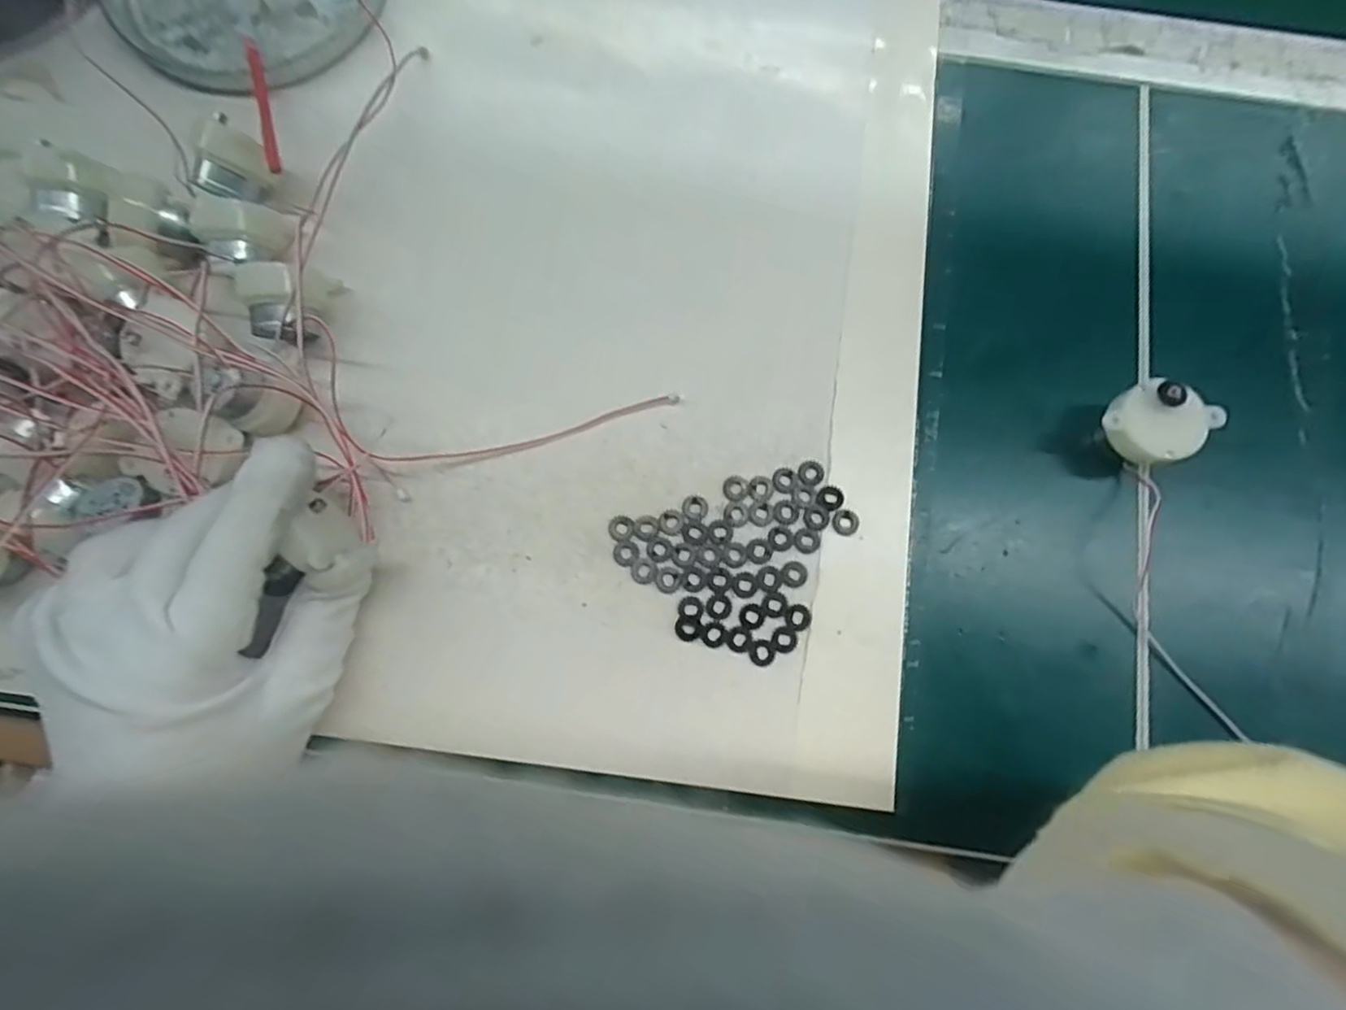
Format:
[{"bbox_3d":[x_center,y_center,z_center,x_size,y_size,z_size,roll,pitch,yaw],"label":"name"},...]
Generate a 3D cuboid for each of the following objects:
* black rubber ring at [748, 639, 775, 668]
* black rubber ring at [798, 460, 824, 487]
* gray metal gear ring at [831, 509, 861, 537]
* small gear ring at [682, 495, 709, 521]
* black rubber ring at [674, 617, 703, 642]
[{"bbox_3d":[0.035,0.058,0.249,0.010,0.004,0.010,0,79,-1],"label":"black rubber ring"},{"bbox_3d":[0.057,-0.013,0.264,0.010,0.004,0.011,0,79,-1],"label":"black rubber ring"},{"bbox_3d":[0.070,0.007,0.260,0.011,0.004,0.011,0,79,-1],"label":"gray metal gear ring"},{"bbox_3d":[0.009,0.001,0.260,0.010,0.004,0.010,0,79,-1],"label":"small gear ring"},{"bbox_3d":[0.006,0.048,0.248,0.010,0.004,0.009,9,79,1],"label":"black rubber ring"}]

